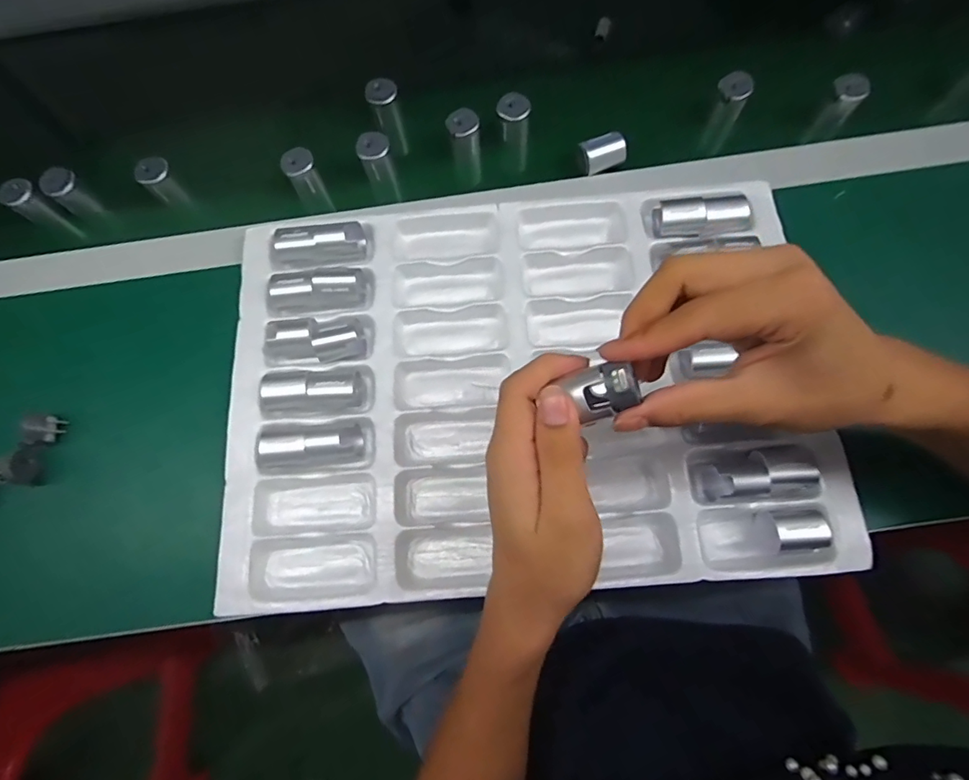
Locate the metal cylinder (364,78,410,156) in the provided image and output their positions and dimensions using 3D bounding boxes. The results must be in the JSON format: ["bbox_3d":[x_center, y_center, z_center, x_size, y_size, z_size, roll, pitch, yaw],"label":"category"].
[{"bbox_3d":[-0.097,-0.271,0.488,0.028,0.075,0.023,-7,76,-1],"label":"metal cylinder"}]

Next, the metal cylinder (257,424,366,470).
[{"bbox_3d":[-0.133,0.045,0.373,0.076,0.025,0.024,-7,76,-1],"label":"metal cylinder"}]

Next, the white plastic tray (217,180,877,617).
[{"bbox_3d":[0.026,-0.011,0.383,0.441,0.041,0.313,-4,76,-1],"label":"white plastic tray"}]

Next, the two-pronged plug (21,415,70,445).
[{"bbox_3d":[-0.364,0.034,0.402,0.017,0.028,0.021,-15,77,38],"label":"two-pronged plug"}]

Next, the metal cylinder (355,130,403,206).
[{"bbox_3d":[-0.100,-0.210,0.470,0.028,0.073,0.028,-17,76,-4],"label":"metal cylinder"}]

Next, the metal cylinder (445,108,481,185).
[{"bbox_3d":[-0.019,-0.235,0.478,0.028,0.067,0.033,-7,76,-1],"label":"metal cylinder"}]

